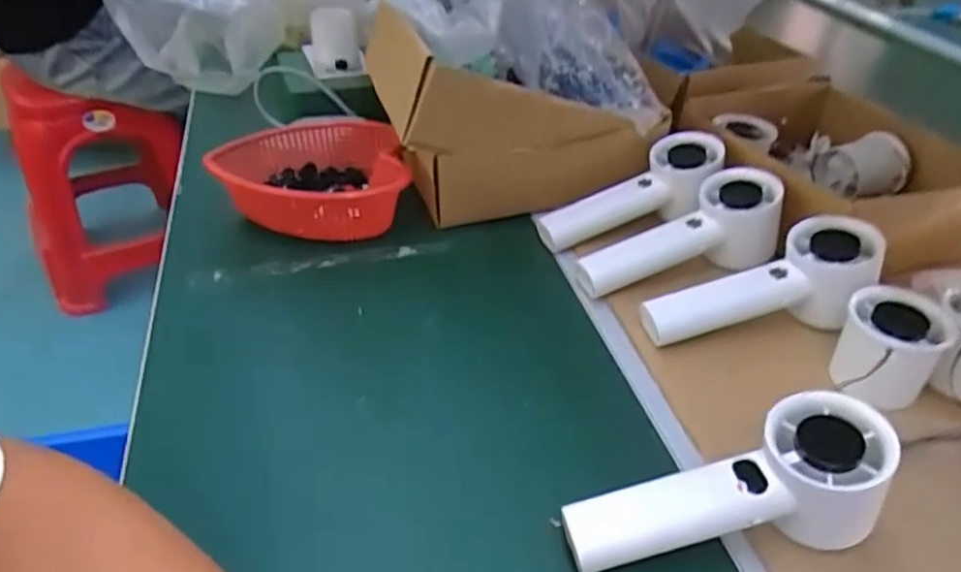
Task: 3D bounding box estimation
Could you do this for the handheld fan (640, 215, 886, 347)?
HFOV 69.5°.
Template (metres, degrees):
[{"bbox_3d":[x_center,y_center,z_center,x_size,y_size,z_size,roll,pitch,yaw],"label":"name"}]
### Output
[{"bbox_3d":[0.187,0.006,0.466,0.160,0.048,0.060,-18,40,3],"label":"handheld fan"}]

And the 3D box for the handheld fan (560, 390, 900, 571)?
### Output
[{"bbox_3d":[0.123,0.106,0.344,0.161,0.048,0.058,-19,40,4],"label":"handheld fan"}]

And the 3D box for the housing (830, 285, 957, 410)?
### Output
[{"bbox_3d":[0.242,0.039,0.412,0.053,0.051,0.062,29,46,28],"label":"housing"}]

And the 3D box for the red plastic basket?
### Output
[{"bbox_3d":[-0.140,-0.087,0.576,0.152,0.058,0.129,-4,37,-10],"label":"red plastic basket"}]

